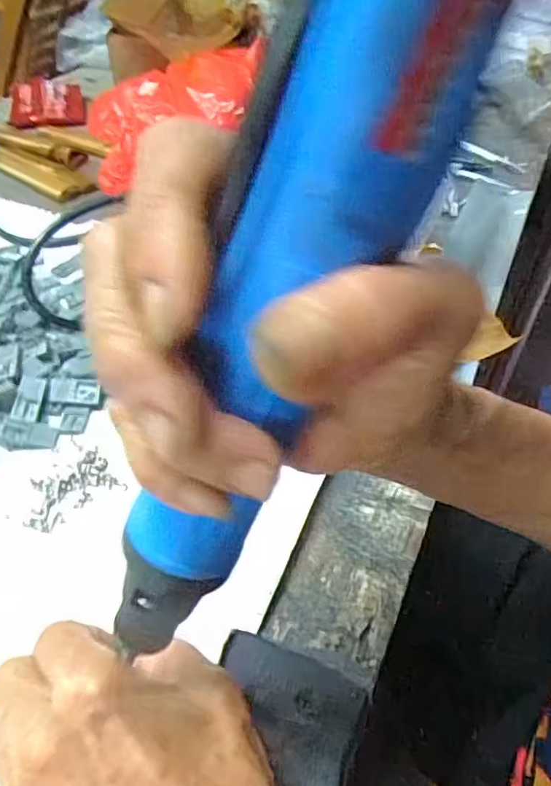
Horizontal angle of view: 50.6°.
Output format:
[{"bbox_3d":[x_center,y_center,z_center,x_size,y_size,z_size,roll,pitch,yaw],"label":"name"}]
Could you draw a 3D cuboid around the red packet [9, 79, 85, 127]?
[{"bbox_3d":[-0.265,-0.332,0.672,0.080,0.031,0.084,-9,45,-9],"label":"red packet"}]

